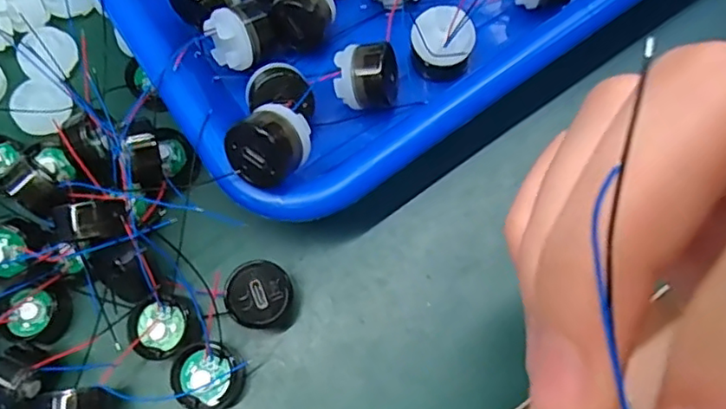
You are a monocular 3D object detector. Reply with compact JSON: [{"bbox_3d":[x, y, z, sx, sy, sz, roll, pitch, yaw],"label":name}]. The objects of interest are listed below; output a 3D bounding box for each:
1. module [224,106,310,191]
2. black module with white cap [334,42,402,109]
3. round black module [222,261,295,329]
[{"bbox_3d":[-0.027,-0.017,0.180,0.024,0.020,0.020,-36,79,-7],"label":"module"},{"bbox_3d":[0.002,-0.042,0.209,0.021,0.019,0.020,-5,73,3],"label":"black module with white cap"},{"bbox_3d":[-0.032,0.030,0.198,0.020,0.017,0.021,-1,73,4],"label":"round black module"}]

